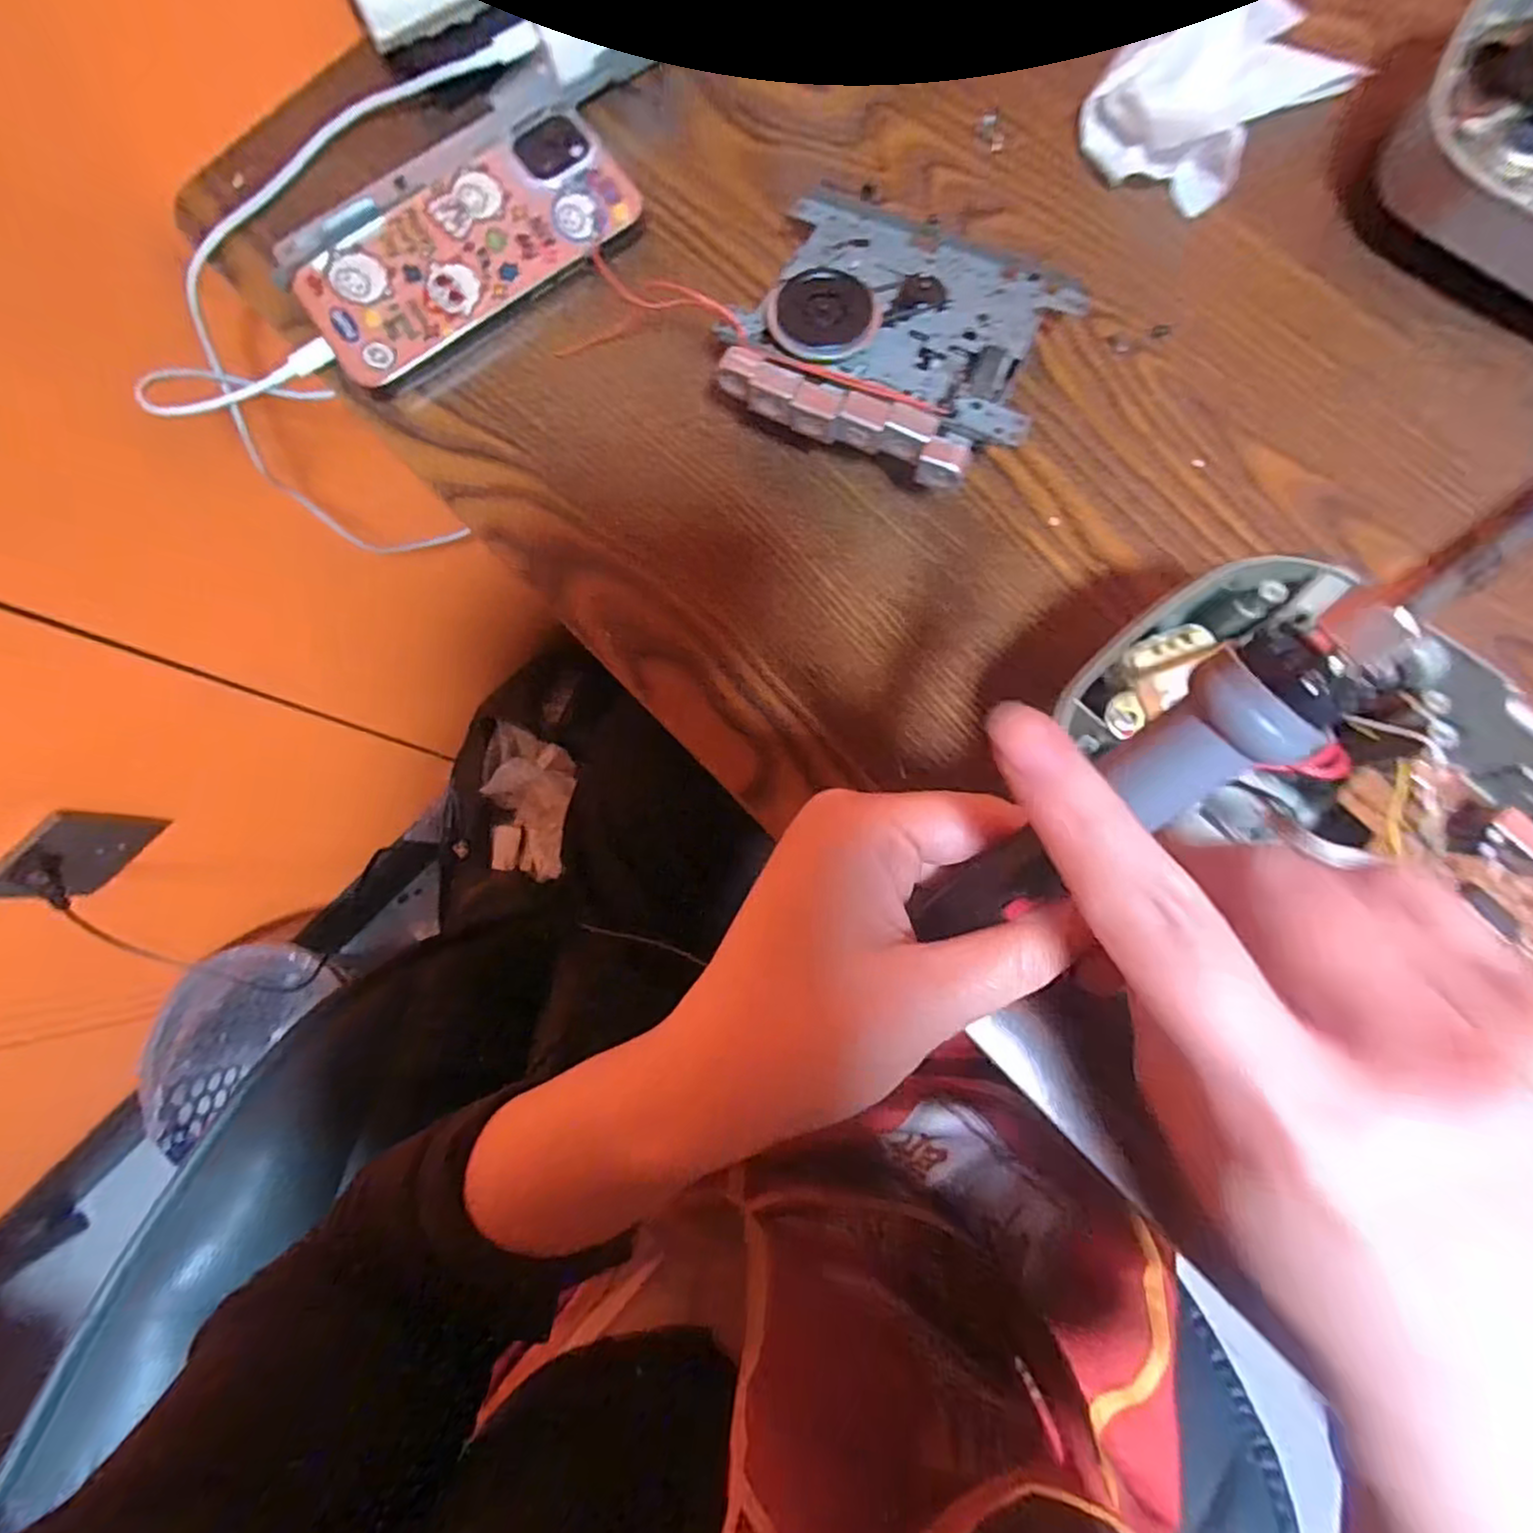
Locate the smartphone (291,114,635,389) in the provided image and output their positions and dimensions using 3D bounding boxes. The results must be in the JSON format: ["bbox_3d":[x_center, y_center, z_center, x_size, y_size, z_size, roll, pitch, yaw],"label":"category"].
[{"bbox_3d":[-0.124,-0.217,0.283,0.140,0.015,0.065,-37,82,-2],"label":"smartphone"}]

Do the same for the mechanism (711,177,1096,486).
[{"bbox_3d":[0.050,-0.165,0.259,0.113,0.036,0.109,25,85,6],"label":"mechanism"}]

